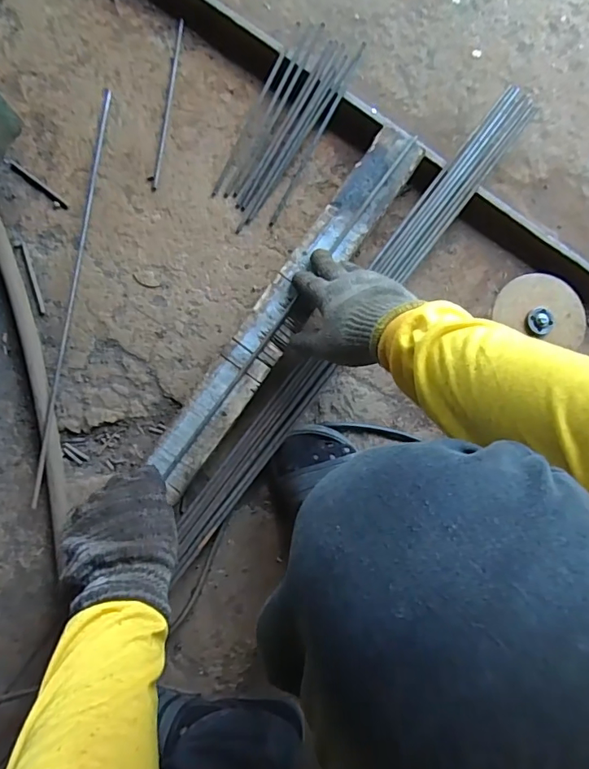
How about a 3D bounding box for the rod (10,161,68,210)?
[{"bbox_3d":[-0.317,-0.248,0.612,0.092,0.004,0.009,38,85,0],"label":"rod"}]

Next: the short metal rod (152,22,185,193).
[{"bbox_3d":[-0.161,-0.353,0.626,0.009,0.010,0.220,9,85,-3],"label":"short metal rod"}]

